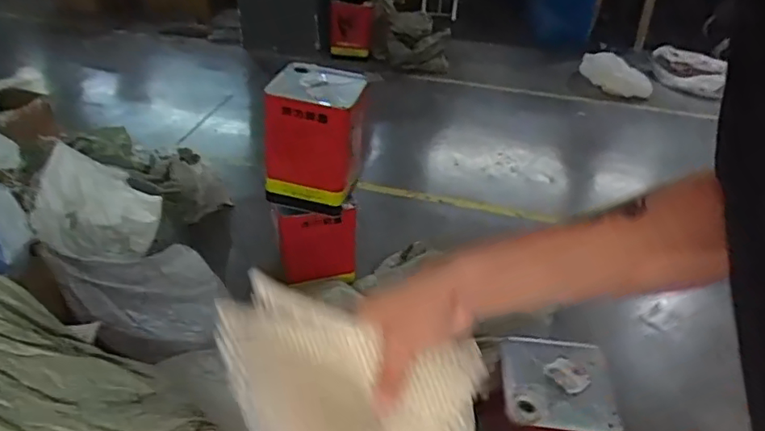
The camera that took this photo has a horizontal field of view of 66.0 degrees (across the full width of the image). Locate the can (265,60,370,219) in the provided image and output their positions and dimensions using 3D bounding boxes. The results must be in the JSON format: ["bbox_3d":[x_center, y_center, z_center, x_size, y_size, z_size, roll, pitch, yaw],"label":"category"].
[{"bbox_3d":[-0.184,-0.207,1.648,0.256,0.364,0.192,10,36,9],"label":"can"}]

